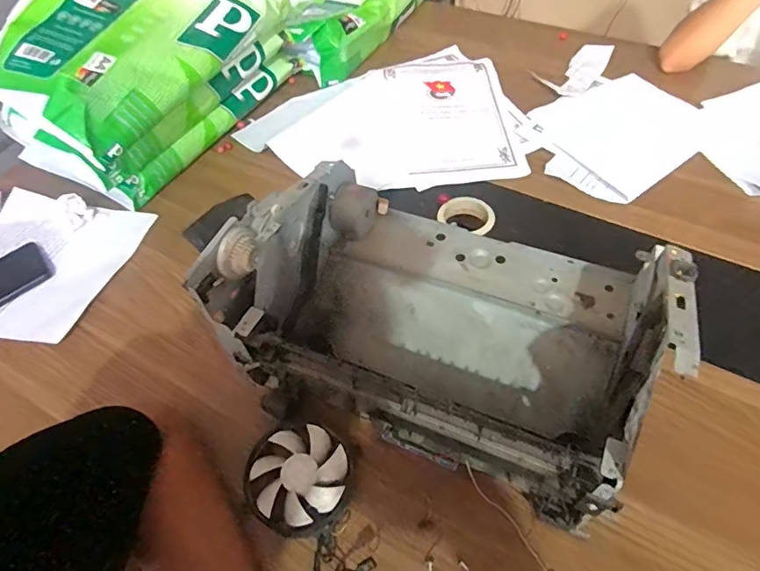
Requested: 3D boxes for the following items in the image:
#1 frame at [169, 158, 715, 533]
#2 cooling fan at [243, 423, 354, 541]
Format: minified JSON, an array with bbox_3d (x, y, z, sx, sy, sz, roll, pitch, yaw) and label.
[{"bbox_3d":[0.049,0.017,0.409,0.330,0.150,0.217,17,57,16],"label":"frame"},{"bbox_3d":[-0.070,0.168,0.431,0.089,0.024,0.088,-2,54,3],"label":"cooling fan"}]

